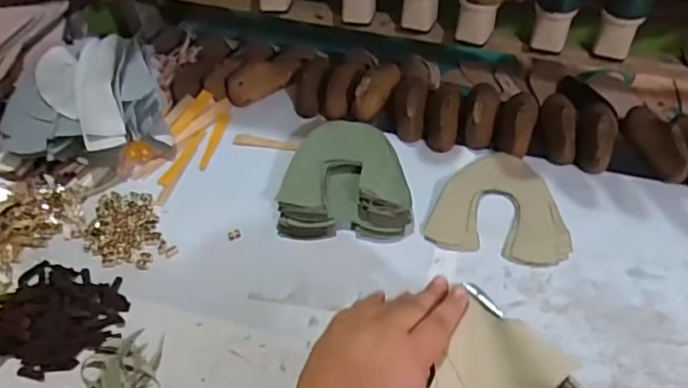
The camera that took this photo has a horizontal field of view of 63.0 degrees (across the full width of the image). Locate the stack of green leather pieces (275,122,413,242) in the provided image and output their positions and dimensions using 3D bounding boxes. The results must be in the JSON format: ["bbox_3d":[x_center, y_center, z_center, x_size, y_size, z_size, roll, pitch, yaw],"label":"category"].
[{"bbox_3d":[0.003,-0.022,0.764,0.167,0.049,0.168,0,50,5],"label":"stack of green leather pieces"}]

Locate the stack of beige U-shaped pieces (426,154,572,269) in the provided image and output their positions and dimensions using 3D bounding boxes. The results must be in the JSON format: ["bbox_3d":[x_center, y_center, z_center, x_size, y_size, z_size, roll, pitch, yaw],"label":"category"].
[{"bbox_3d":[0.211,0.013,0.742,0.169,0.008,0.163,12,52,14],"label":"stack of beige U-shaped pieces"}]

